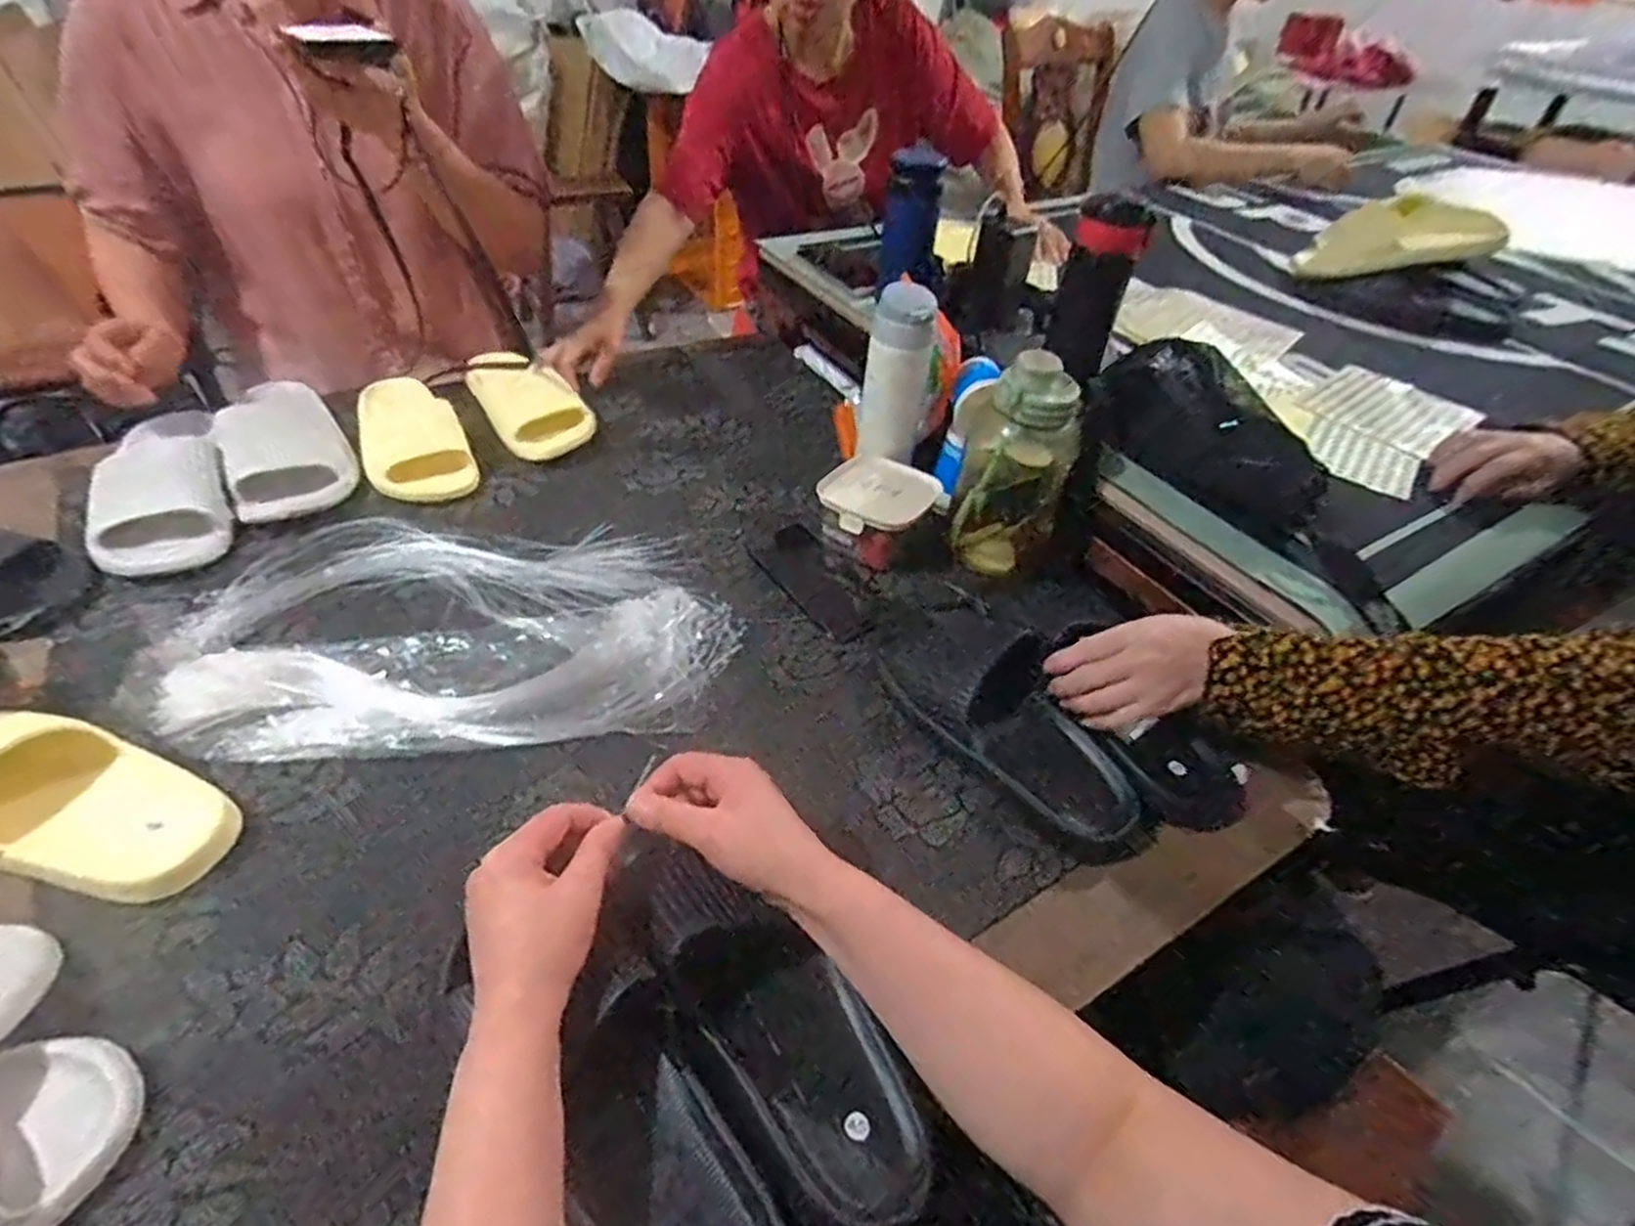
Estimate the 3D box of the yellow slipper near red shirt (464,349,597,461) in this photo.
[{"bbox_3d":[-0.361,-0.271,0.960,0.112,0.052,0.234,-23,51,-27],"label":"yellow slipper near red shirt"}]

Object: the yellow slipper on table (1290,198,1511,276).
[{"bbox_3d":[0.811,-0.535,1.109,0.099,0.086,0.265,-19,23,-25],"label":"yellow slipper on table"}]

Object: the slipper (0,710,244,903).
[{"bbox_3d":[-0.512,0.117,0.517,0.226,0.069,0.106,17,45,12],"label":"slipper"}]

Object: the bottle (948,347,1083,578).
[{"bbox_3d":[0.192,-0.155,0.779,0.117,0.203,0.106,14,44,8],"label":"bottle"}]

